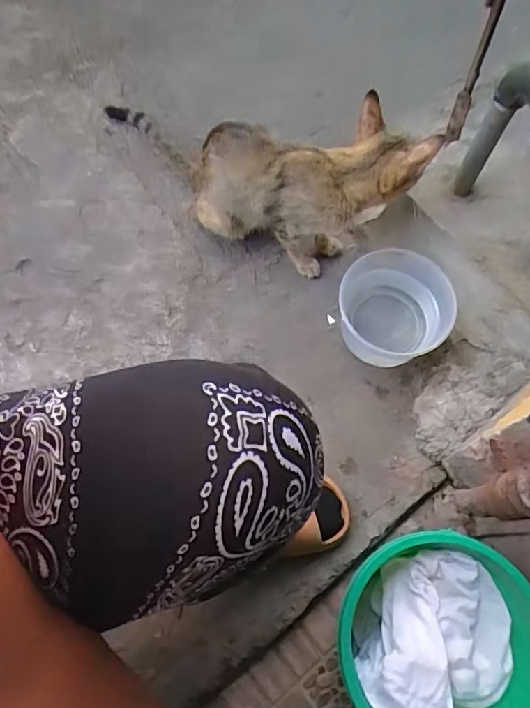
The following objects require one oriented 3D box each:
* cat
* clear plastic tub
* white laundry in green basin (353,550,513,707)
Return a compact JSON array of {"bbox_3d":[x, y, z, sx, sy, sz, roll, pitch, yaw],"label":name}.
[{"bbox_3d":[-0.042,-0.267,0.686,0.465,0.229,0.133,27,69,9],"label":"cat"},{"bbox_3d":[0.165,-0.053,0.686,0.137,0.088,0.140,1,68,-2],"label":"clear plastic tub"},{"bbox_3d":[0.171,0.283,0.527,0.136,0.091,0.152,16,68,5],"label":"white laundry in green basin"}]

